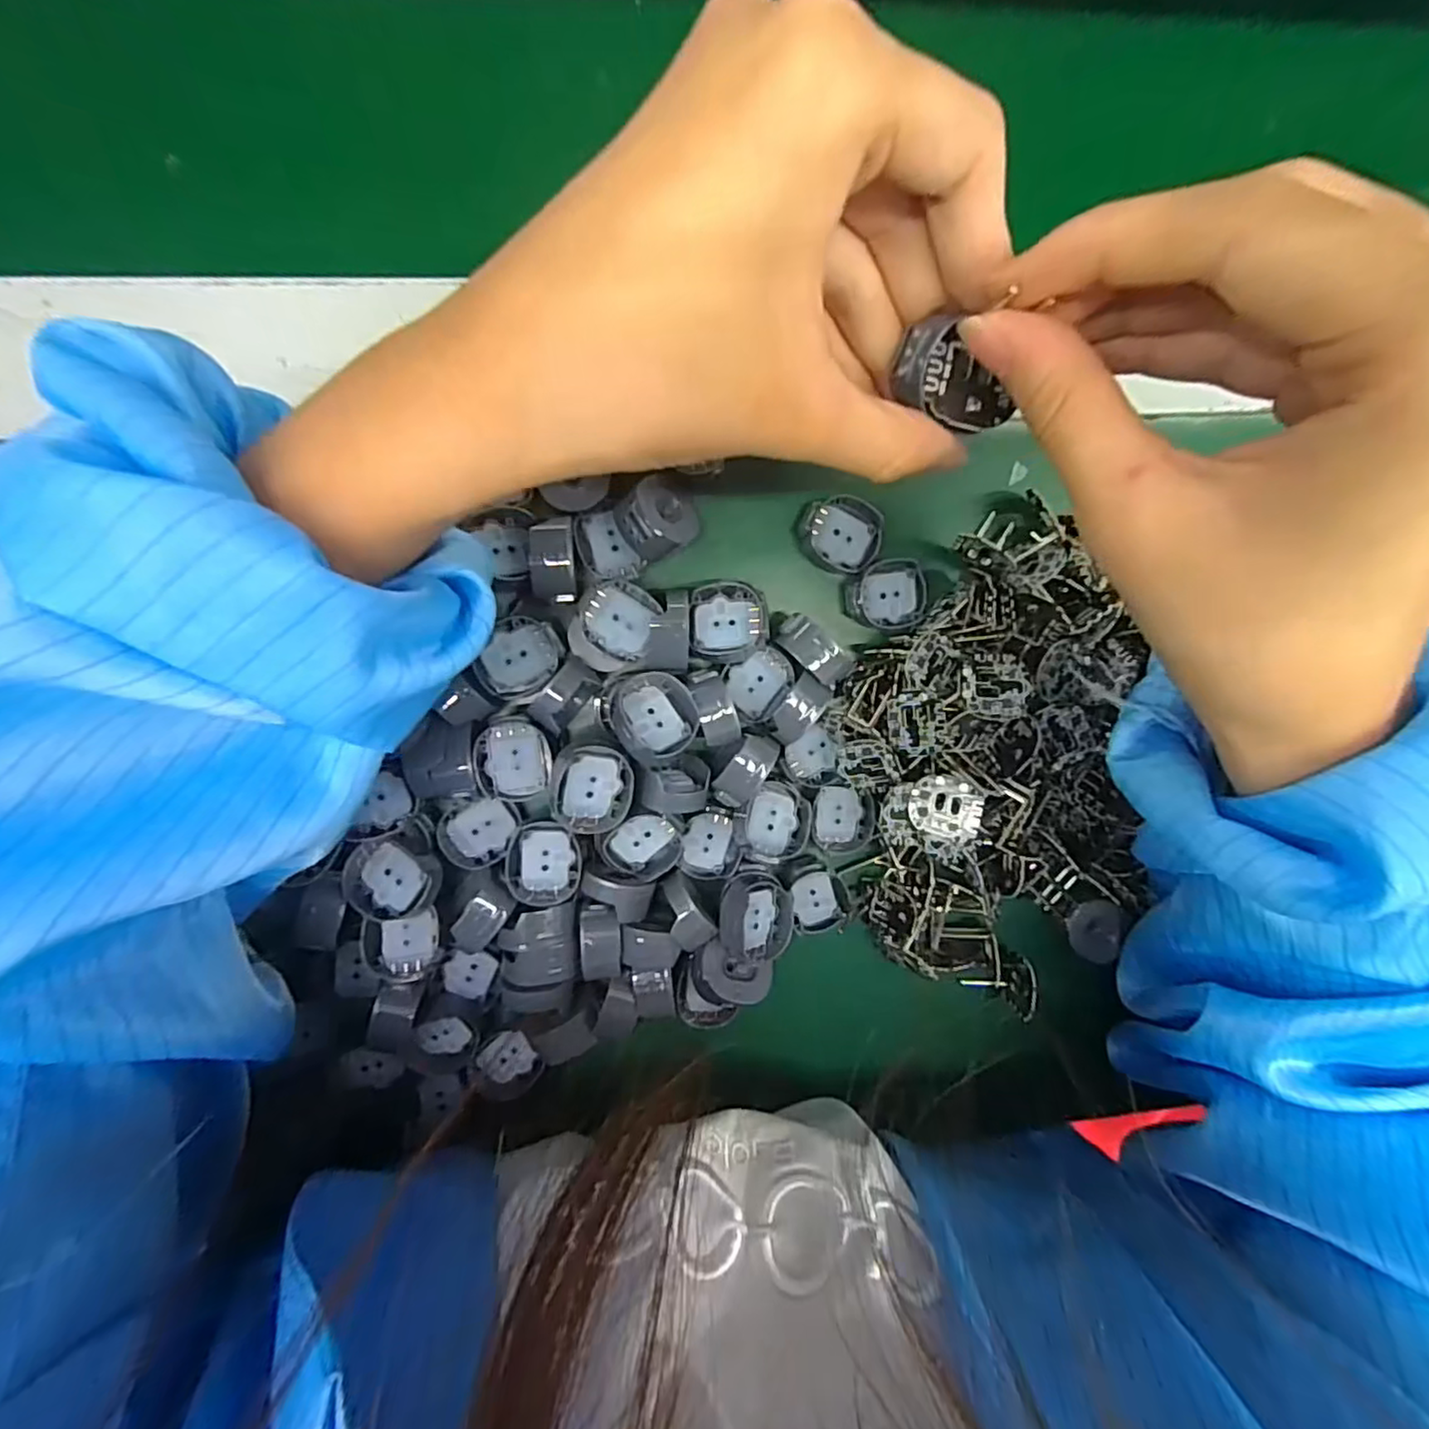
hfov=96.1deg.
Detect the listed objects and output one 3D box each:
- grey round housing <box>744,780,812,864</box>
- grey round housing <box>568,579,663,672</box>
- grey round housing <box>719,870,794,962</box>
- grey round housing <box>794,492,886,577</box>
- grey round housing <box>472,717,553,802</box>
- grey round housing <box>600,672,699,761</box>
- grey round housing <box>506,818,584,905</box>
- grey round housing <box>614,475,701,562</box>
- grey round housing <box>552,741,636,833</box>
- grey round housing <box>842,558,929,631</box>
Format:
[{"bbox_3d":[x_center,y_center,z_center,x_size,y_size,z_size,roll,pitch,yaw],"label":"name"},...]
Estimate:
[{"bbox_3d":[0.022,0.040,0.237,0.024,0.010,0.029,12,75,-13],"label":"grey round housing"},{"bbox_3d":[-0.034,-0.030,0.216,0.025,0.012,0.030,29,91,-10],"label":"grey round housing"},{"bbox_3d":[0.015,0.075,0.240,0.027,0.015,0.030,2,96,-8],"label":"grey round housing"},{"bbox_3d":[0.045,-0.066,0.238,0.029,0.013,0.026,19,93,-10],"label":"grey round housing"},{"bbox_3d":[-0.068,0.015,0.223,0.024,0.020,0.027,-4,97,-8],"label":"grey round housing"},{"bbox_3d":[-0.020,0.000,0.212,0.030,0.009,0.029,-18,76,-29],"label":"grey round housing"},{"bbox_3d":[-0.060,0.051,0.229,0.024,0.015,0.029,0,96,-8],"label":"grey round housing"},{"bbox_3d":[-0.019,-0.067,0.218,0.024,0.010,0.031,56,47,-14],"label":"grey round housing"},{"bbox_3d":[-0.042,0.023,0.216,0.027,0.015,0.029,-5,102,-22],"label":"grey round housing"},{"bbox_3d":[0.064,-0.045,0.243,0.030,0.010,0.025,-7,97,-7],"label":"grey round housing"}]

